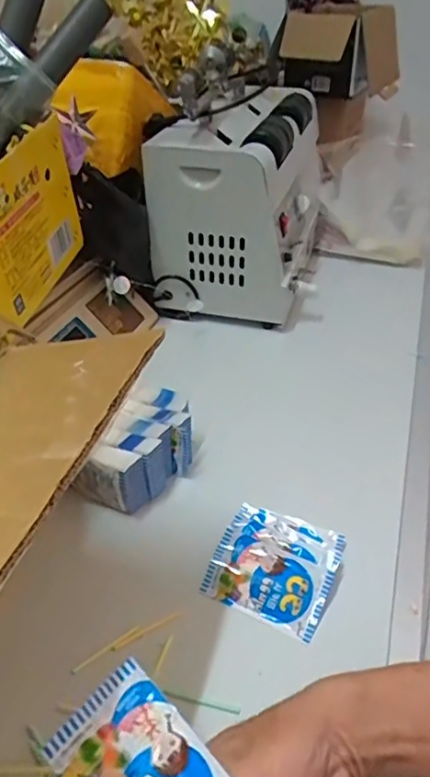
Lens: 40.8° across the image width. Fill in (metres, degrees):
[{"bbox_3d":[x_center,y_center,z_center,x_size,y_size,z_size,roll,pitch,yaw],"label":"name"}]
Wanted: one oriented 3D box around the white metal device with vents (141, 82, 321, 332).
[{"bbox_3d":[0.055,-0.310,0.950,0.218,0.259,0.370,9,38,12],"label":"white metal device with vents"}]

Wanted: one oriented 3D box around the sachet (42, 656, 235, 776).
[{"bbox_3d":[-0.031,0.197,0.296,0.097,0.024,0.062,25,44,29],"label":"sachet"}]

